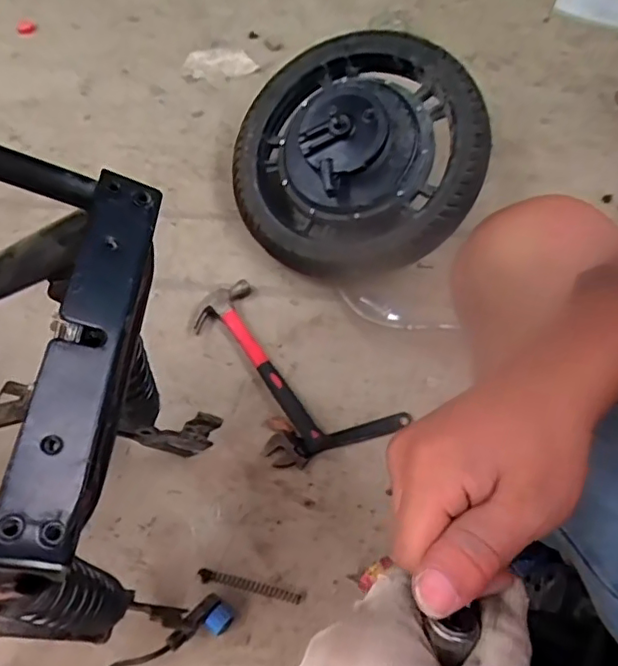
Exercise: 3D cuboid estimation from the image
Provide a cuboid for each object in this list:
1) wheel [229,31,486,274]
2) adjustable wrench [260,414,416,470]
[{"bbox_3d":[0.084,-0.291,0.923,0.401,0.172,0.389,0,60,0],"label":"wheel"},{"bbox_3d":[0.043,0.144,0.768,0.203,0.020,0.050,-10,60,-6],"label":"adjustable wrench"}]

